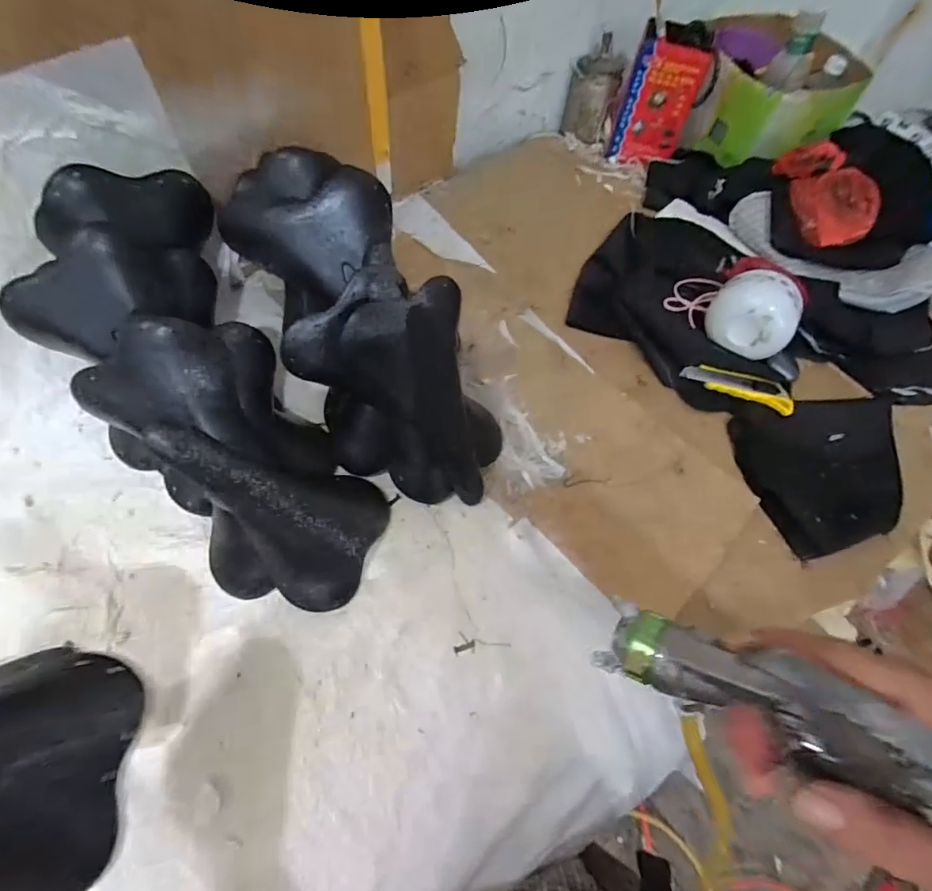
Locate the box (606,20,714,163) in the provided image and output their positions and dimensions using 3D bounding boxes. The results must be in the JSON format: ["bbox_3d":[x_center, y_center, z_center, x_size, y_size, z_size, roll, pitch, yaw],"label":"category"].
[{"bbox_3d":[0.330,-0.596,0.903,0.114,0.178,0.060,9,60,-2],"label":"box"}]

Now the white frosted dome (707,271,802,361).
[{"bbox_3d":[0.387,-0.174,0.698,0.112,0.089,0.087,38,63,15],"label":"white frosted dome"}]

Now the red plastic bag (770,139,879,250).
[{"bbox_3d":[0.554,-0.394,0.808,0.084,0.102,0.173,-7,61,-10],"label":"red plastic bag"}]

